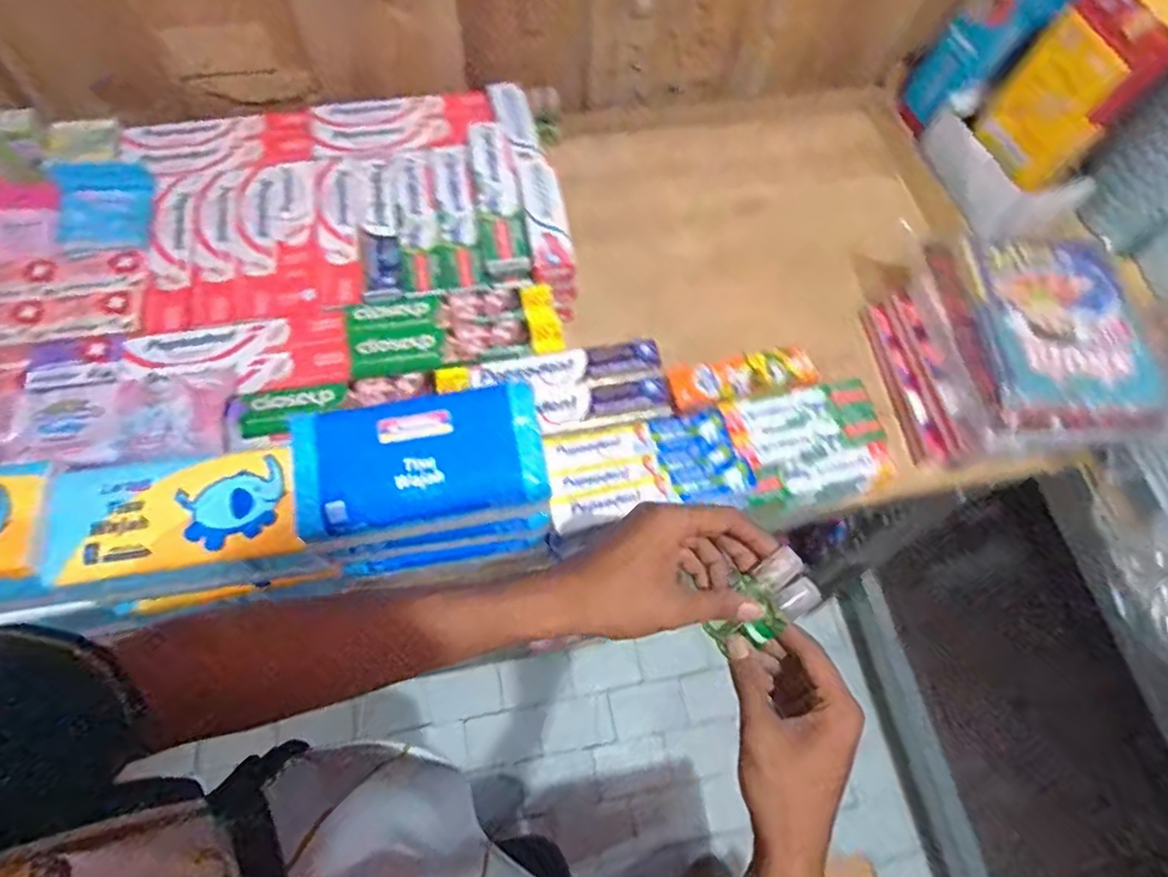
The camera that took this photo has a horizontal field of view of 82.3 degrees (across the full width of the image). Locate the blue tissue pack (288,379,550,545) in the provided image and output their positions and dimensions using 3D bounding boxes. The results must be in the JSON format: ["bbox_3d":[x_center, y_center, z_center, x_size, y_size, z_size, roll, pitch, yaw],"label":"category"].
[{"bbox_3d":[-0.126,0.014,0.523,0.188,0.048,0.098,-11,65,-7],"label":"blue tissue pack"}]

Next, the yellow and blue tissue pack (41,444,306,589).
[{"bbox_3d":[-0.312,0.057,0.514,0.192,0.028,0.091,-7,65,-6],"label":"yellow and blue tissue pack"}]

